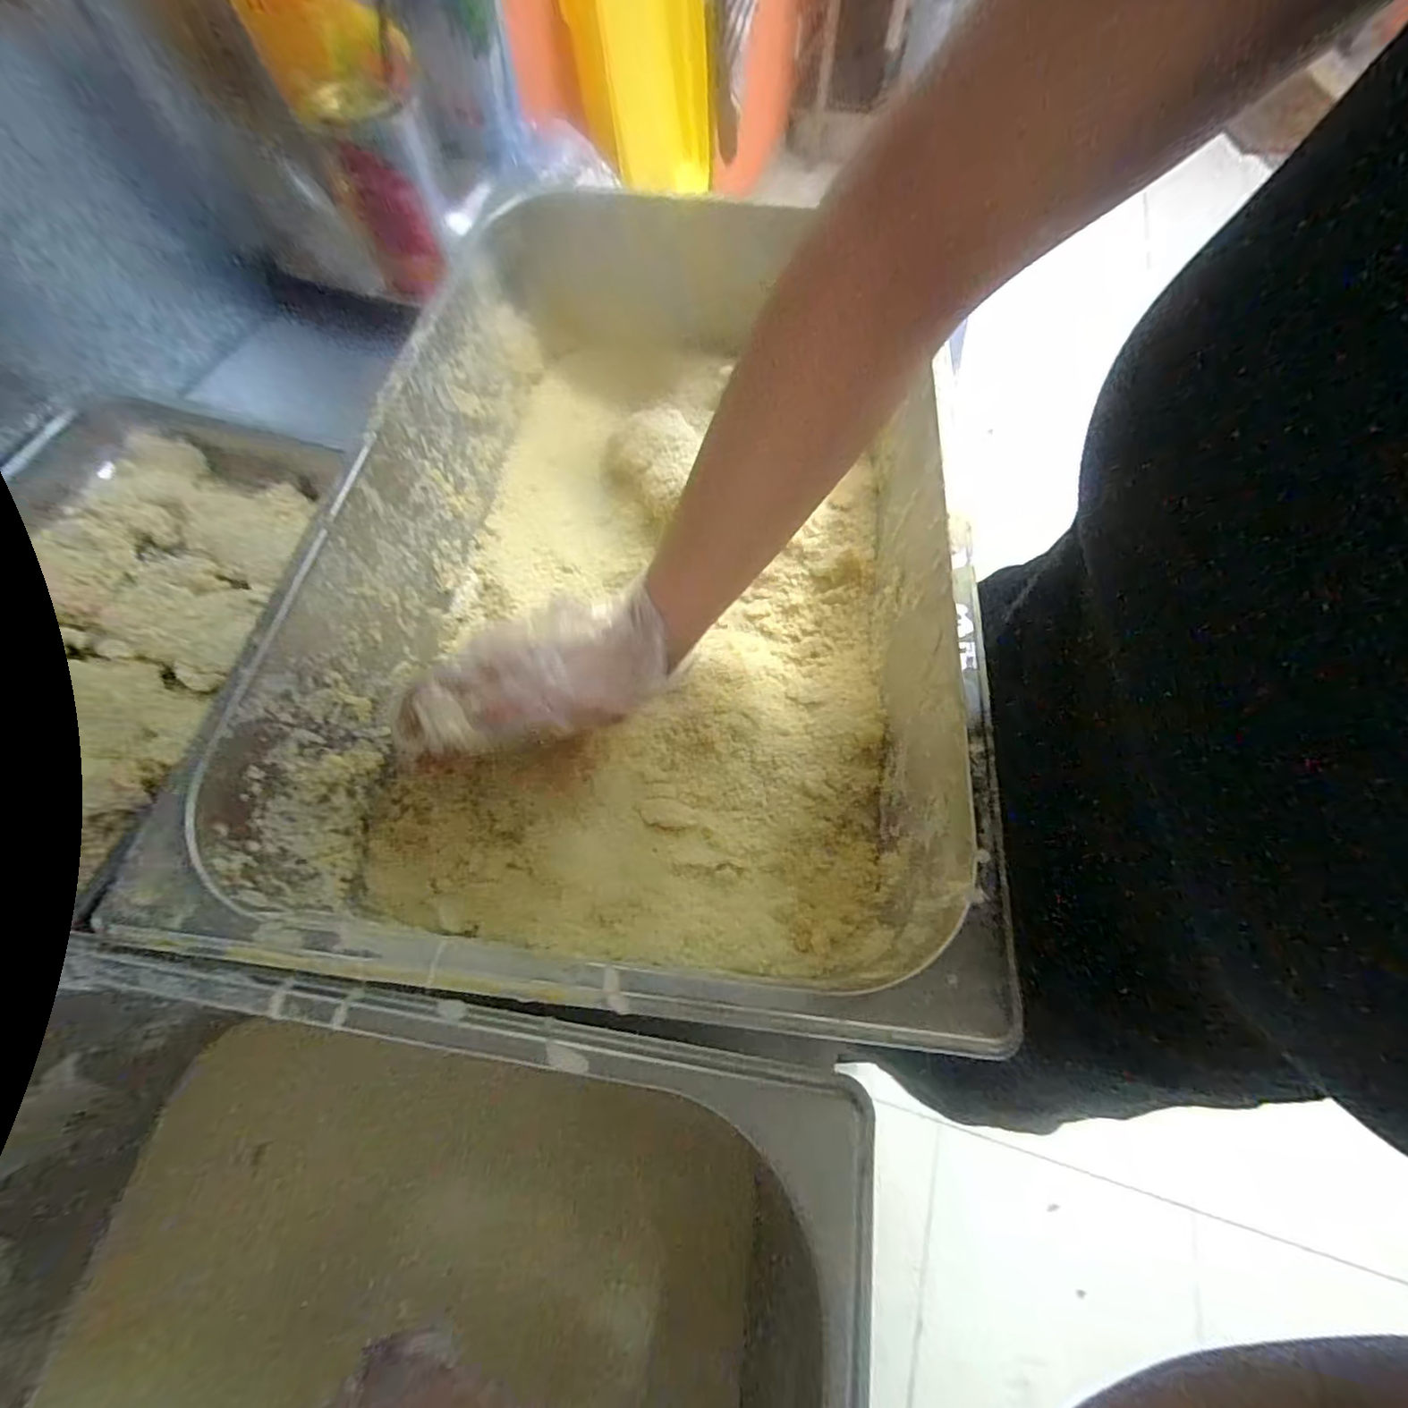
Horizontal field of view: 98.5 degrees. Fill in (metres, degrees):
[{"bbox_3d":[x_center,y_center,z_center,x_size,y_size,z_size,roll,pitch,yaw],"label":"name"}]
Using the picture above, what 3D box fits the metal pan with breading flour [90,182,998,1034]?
[{"bbox_3d":[-0.027,-0.096,0.375,0.306,0.138,0.506,6,63,2],"label":"metal pan with breading flour"}]

